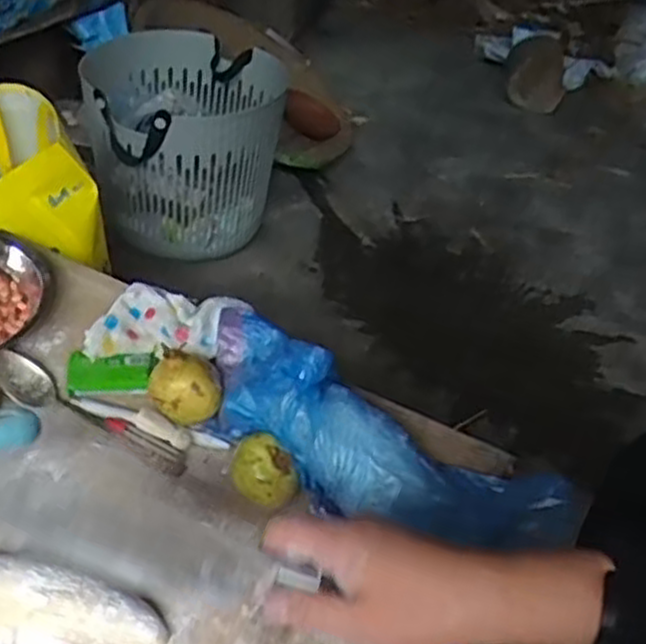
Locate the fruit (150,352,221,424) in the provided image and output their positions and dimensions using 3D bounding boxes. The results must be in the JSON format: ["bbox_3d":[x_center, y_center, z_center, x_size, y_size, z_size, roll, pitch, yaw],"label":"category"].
[{"bbox_3d":[-0.116,0.058,0.664,0.058,0.052,0.050,2,39,-11],"label":"fruit"}]

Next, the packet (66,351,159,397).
[{"bbox_3d":[-0.190,0.046,0.701,0.076,0.018,0.043,-2,65,-13],"label":"packet"}]

